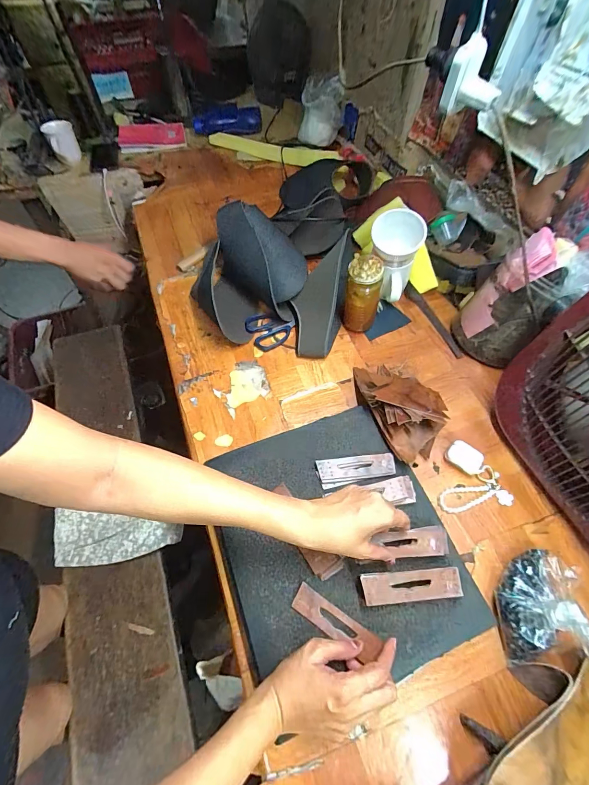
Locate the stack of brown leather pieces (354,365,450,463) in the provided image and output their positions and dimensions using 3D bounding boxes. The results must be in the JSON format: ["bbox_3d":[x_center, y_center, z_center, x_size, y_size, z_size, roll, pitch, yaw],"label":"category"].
[{"bbox_3d":[0.176,0.010,0.571,0.121,0.072,0.194,-19,61,-11],"label":"stack of brown leather pieces"}]

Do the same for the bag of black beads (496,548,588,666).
[{"bbox_3d":[0.310,0.264,0.425,0.106,0.065,0.136,4,59,2],"label":"bag of black beads"}]

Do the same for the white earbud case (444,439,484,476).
[{"bbox_3d":[0.267,0.101,0.546,0.052,0.019,0.038,32,63,18],"label":"white earbud case"}]

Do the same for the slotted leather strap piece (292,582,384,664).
[{"bbox_3d":[0.049,0.279,0.421,0.108,0.011,0.033,23,61,21],"label":"slotted leather strap piece"}]

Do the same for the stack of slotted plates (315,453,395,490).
[{"bbox_3d":[0.092,0.114,0.519,0.114,0.004,0.040,-9,60,-2],"label":"stack of slotted plates"}]

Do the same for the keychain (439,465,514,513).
[{"bbox_3d":[0.272,0.156,0.521,0.106,0.010,0.057,-21,61,-13],"label":"keychain"}]

